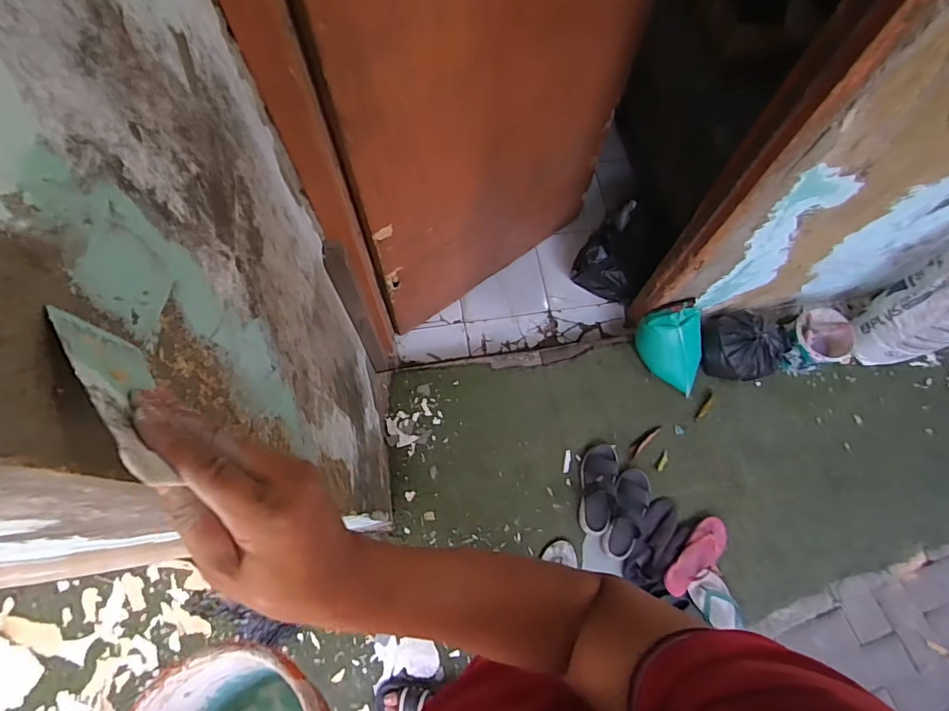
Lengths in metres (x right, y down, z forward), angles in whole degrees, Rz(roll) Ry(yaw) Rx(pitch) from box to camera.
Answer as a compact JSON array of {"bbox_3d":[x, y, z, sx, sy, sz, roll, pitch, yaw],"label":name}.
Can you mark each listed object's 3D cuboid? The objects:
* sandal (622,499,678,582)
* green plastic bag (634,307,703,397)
[{"bbox_3d":[0.484,0.499,1.350,0.076,0.050,0.233,28,71,8],"label":"sandal"},{"bbox_3d":[0.600,-0.016,1.453,0.187,0.146,0.220,-5,70,-3],"label":"green plastic bag"}]

